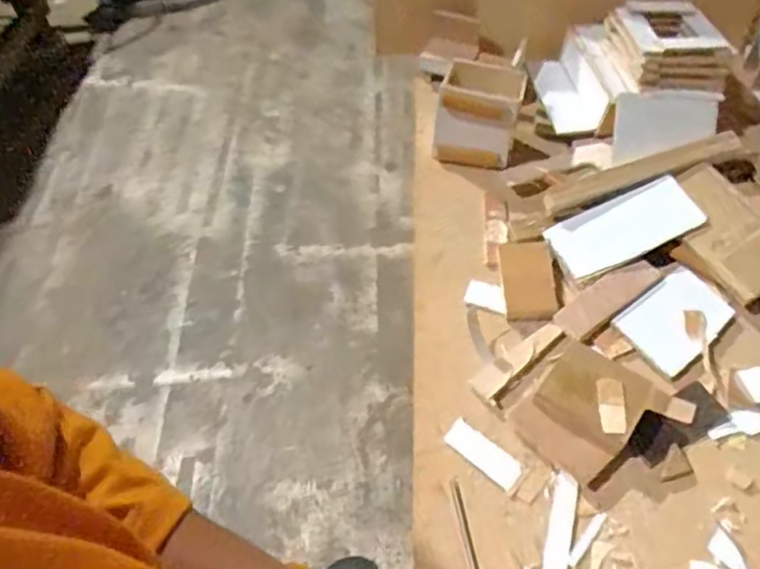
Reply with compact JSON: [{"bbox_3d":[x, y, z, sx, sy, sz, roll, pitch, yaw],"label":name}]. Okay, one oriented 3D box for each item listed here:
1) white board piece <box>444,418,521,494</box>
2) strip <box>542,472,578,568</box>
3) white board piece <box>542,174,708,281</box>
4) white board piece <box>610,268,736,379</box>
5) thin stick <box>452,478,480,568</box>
[{"bbox_3d":[0.081,0.133,0.504,0.064,0.004,0.025,35,64,25],"label":"white board piece"},{"bbox_3d":[0.132,0.179,0.468,0.016,0.004,0.083,12,56,13],"label":"strip"},{"bbox_3d":[0.225,-0.053,0.593,0.130,0.008,0.061,-25,64,5],"label":"white board piece"},{"bbox_3d":[0.260,0.029,0.560,0.094,0.014,0.066,-33,59,-18],"label":"white board piece"},{"bbox_3d":[0.063,0.184,0.470,0.009,0.004,0.083,-10,54,-3],"label":"thin stick"}]

